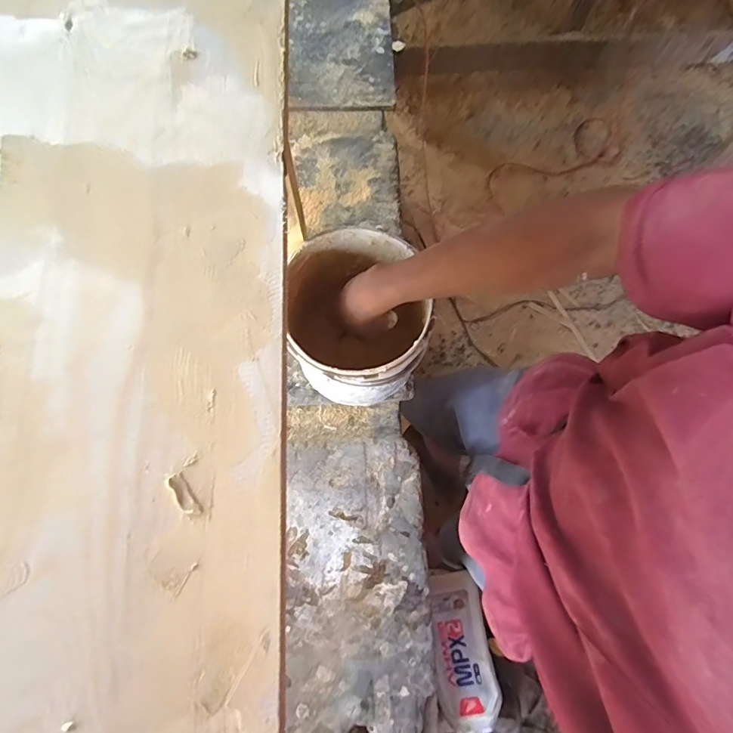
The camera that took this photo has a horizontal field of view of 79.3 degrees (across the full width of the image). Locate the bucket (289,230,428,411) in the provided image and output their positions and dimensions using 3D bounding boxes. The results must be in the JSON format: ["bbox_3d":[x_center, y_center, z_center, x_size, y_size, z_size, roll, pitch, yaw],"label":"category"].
[{"bbox_3d":[-0.011,-0.049,0.578,0.166,0.196,0.178,-11,77,-4],"label":"bucket"}]

